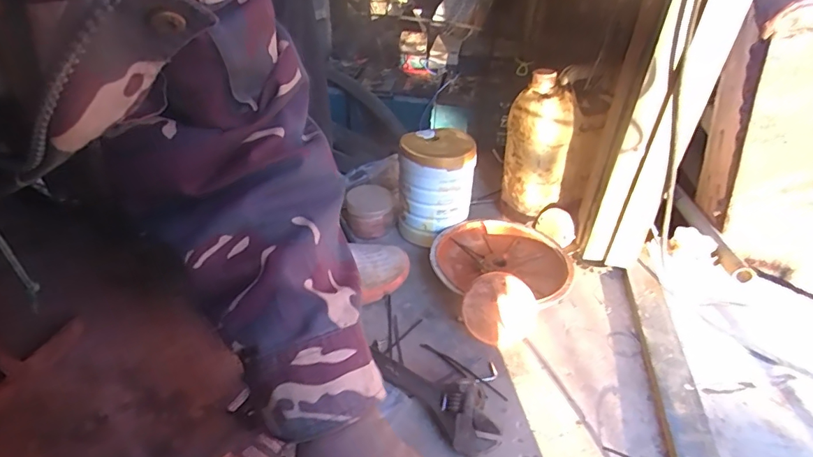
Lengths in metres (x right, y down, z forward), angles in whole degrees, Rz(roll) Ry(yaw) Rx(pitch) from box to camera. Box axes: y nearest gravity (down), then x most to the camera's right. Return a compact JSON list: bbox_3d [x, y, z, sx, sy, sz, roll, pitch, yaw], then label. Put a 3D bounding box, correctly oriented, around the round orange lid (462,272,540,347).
[{"bbox_3d":[0.128,0.111,0.649,0.099,0.100,0.008,-5,5,13],"label":"round orange lid"}]

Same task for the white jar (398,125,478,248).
[{"bbox_3d":[0.051,-0.073,0.811,0.123,0.171,0.112,3,37,2],"label":"white jar"}]

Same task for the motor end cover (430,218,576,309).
[{"bbox_3d":[0.145,0.063,0.746,0.212,0.047,0.211,-21,43,-28],"label":"motor end cover"}]

